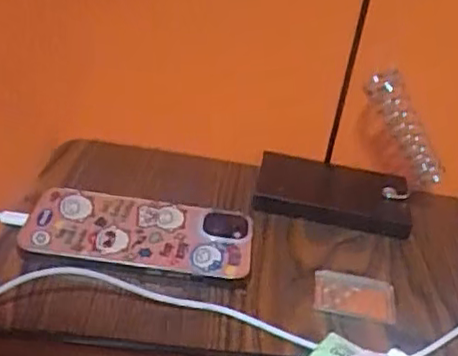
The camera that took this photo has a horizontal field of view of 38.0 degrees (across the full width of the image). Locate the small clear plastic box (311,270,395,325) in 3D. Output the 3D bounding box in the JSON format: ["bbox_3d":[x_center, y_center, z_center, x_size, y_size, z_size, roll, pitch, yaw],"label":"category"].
[{"bbox_3d":[0.079,0.076,0.419,0.050,0.009,0.034,11,31,3],"label":"small clear plastic box"}]

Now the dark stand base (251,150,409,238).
[{"bbox_3d":[0.080,0.012,0.508,0.115,0.024,0.073,9,32,7],"label":"dark stand base"}]

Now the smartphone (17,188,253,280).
[{"bbox_3d":[-0.058,0.034,0.433,0.142,0.007,0.068,7,41,0],"label":"smartphone"}]

